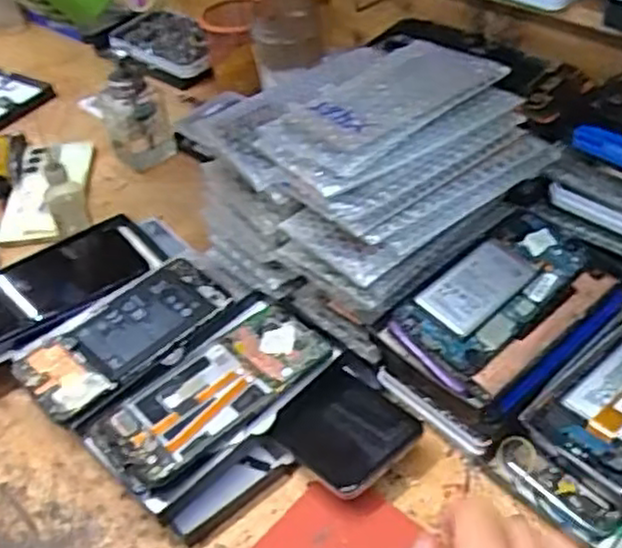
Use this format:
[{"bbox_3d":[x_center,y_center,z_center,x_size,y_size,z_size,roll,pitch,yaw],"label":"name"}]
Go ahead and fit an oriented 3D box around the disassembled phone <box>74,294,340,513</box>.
[{"bbox_3d":[-0.070,0.083,0.516,0.171,0.015,0.095,-36,52,-26],"label":"disassembled phone"}]

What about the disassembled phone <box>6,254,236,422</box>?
[{"bbox_3d":[-0.141,0.046,0.558,0.162,0.011,0.070,-36,50,-28],"label":"disassembled phone"}]

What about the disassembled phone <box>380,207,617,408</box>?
[{"bbox_3d":[0.141,0.017,0.520,0.170,0.018,0.091,-35,62,-24],"label":"disassembled phone"}]

